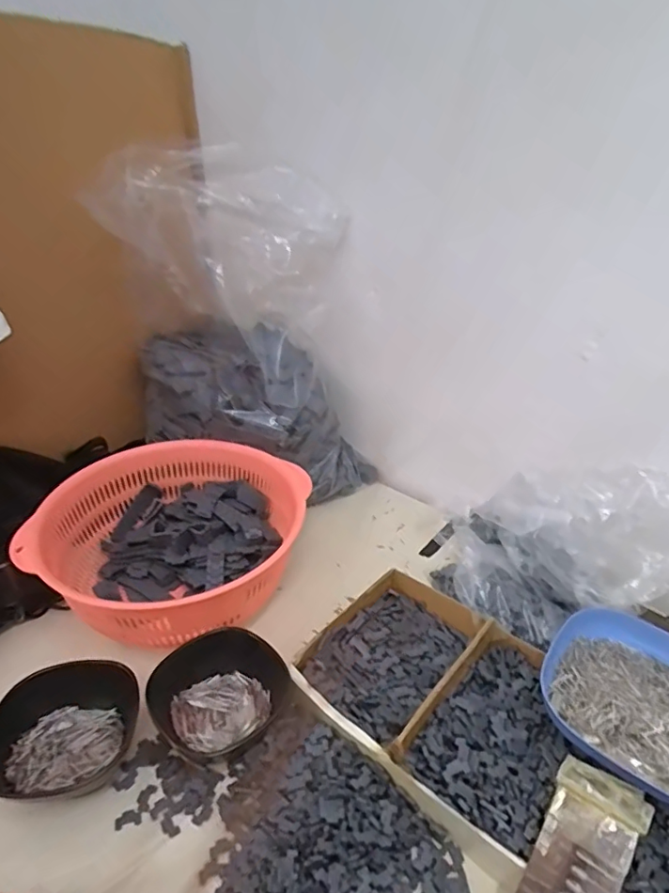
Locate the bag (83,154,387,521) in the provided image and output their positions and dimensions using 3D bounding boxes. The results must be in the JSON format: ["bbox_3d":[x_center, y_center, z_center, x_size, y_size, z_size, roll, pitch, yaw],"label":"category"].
[{"bbox_3d":[-0.113,-0.127,0.683,0.318,0.407,0.173,12,32,16],"label":"bag"}]

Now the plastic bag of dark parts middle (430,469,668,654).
[{"bbox_3d":[0.240,0.107,0.534,0.245,0.133,0.158,16,33,22],"label":"plastic bag of dark parts middle"}]

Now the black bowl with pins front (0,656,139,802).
[{"bbox_3d":[-0.217,0.228,0.430,0.113,0.046,0.100,-8,32,-16],"label":"black bowl with pins front"}]

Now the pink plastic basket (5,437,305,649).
[{"bbox_3d":[-0.166,0.103,0.579,0.253,0.108,0.261,11,32,15],"label":"pink plastic basket"}]

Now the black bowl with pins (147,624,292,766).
[{"bbox_3d":[-0.096,0.207,0.463,0.099,0.038,0.109,-26,40,-38],"label":"black bowl with pins"}]

